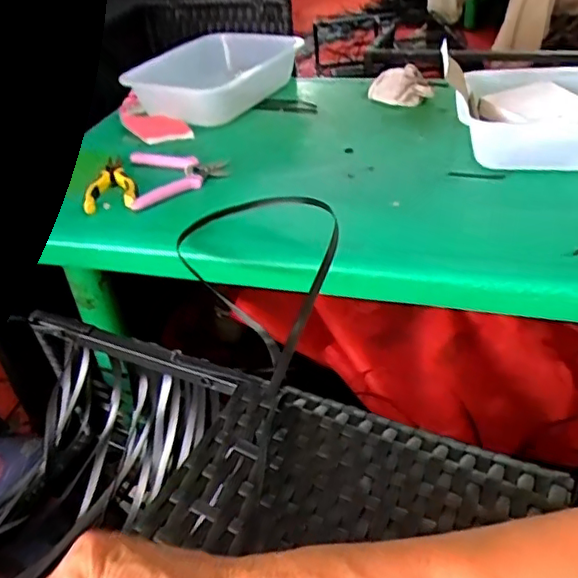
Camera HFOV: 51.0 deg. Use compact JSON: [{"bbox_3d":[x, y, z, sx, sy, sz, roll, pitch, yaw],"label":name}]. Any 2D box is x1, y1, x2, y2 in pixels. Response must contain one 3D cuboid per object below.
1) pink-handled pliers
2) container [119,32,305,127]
[{"bbox_3d":[-0.146,-0.158,0.800,0.122,0.010,0.147,-11,37,-7],"label":"pink-handled pliers"},{"bbox_3d":[-0.131,-0.366,1.030,0.212,0.072,0.239,14,41,25],"label":"container"}]

